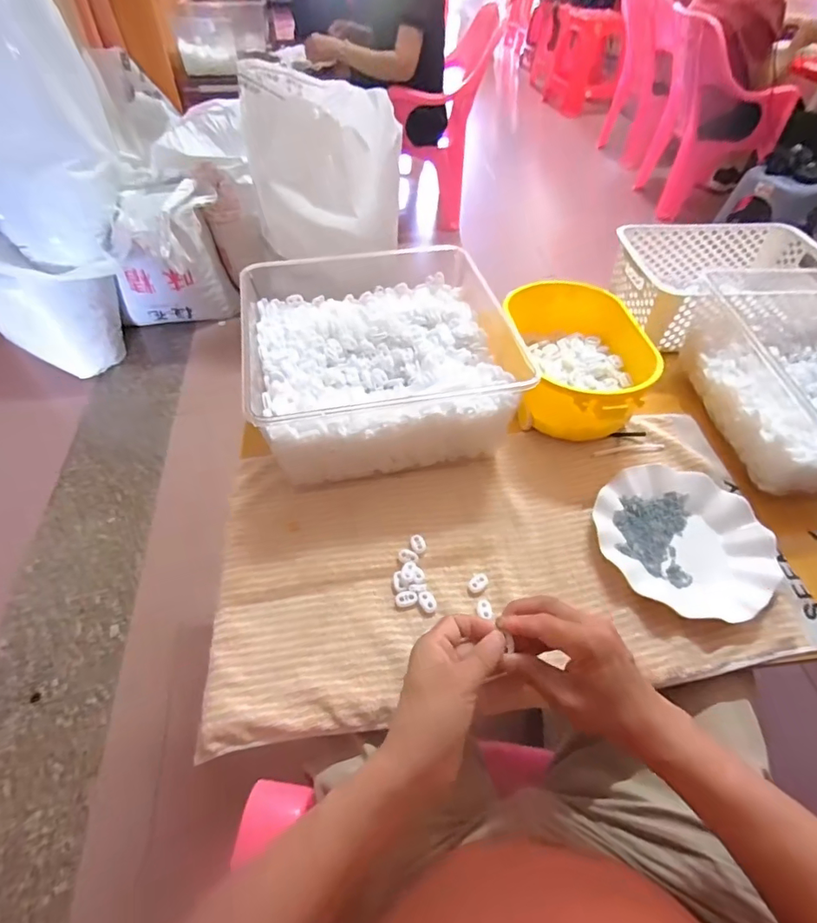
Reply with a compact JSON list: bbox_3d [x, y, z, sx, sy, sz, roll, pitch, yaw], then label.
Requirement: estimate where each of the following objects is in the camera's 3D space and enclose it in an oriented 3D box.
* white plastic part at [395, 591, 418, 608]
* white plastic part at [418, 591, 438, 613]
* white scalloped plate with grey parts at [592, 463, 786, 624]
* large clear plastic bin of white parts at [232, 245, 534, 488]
[{"bbox_3d":[-0.002,0.137,0.498,0.022,0.005,0.014,-11,51,-11],"label":"white plastic part"},{"bbox_3d":[0.019,0.140,0.497,0.016,0.004,0.023,-23,54,-20],"label":"white plastic part"},{"bbox_3d":[0.304,0.081,0.539,0.165,0.031,0.177,1,50,-1],"label":"white scalloped plate with grey parts"},{"bbox_3d":[-0.043,-0.122,0.618,0.277,0.110,0.272,-9,51,-9],"label":"large clear plastic bin of white parts"}]

